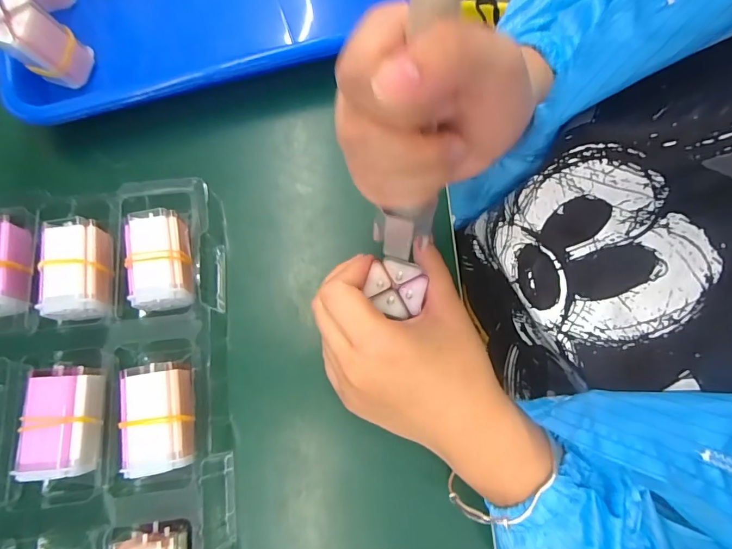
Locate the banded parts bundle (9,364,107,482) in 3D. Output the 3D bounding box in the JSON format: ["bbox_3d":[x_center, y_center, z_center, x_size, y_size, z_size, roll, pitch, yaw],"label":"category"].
[{"bbox_3d":[-0.174,0.085,0.251,0.034,0.033,0.059,-3,73,-2],"label":"banded parts bundle"}]

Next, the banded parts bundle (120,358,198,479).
[{"bbox_3d":[-0.120,0.084,0.253,0.037,0.031,0.059,-10,74,-4],"label":"banded parts bundle"}]

